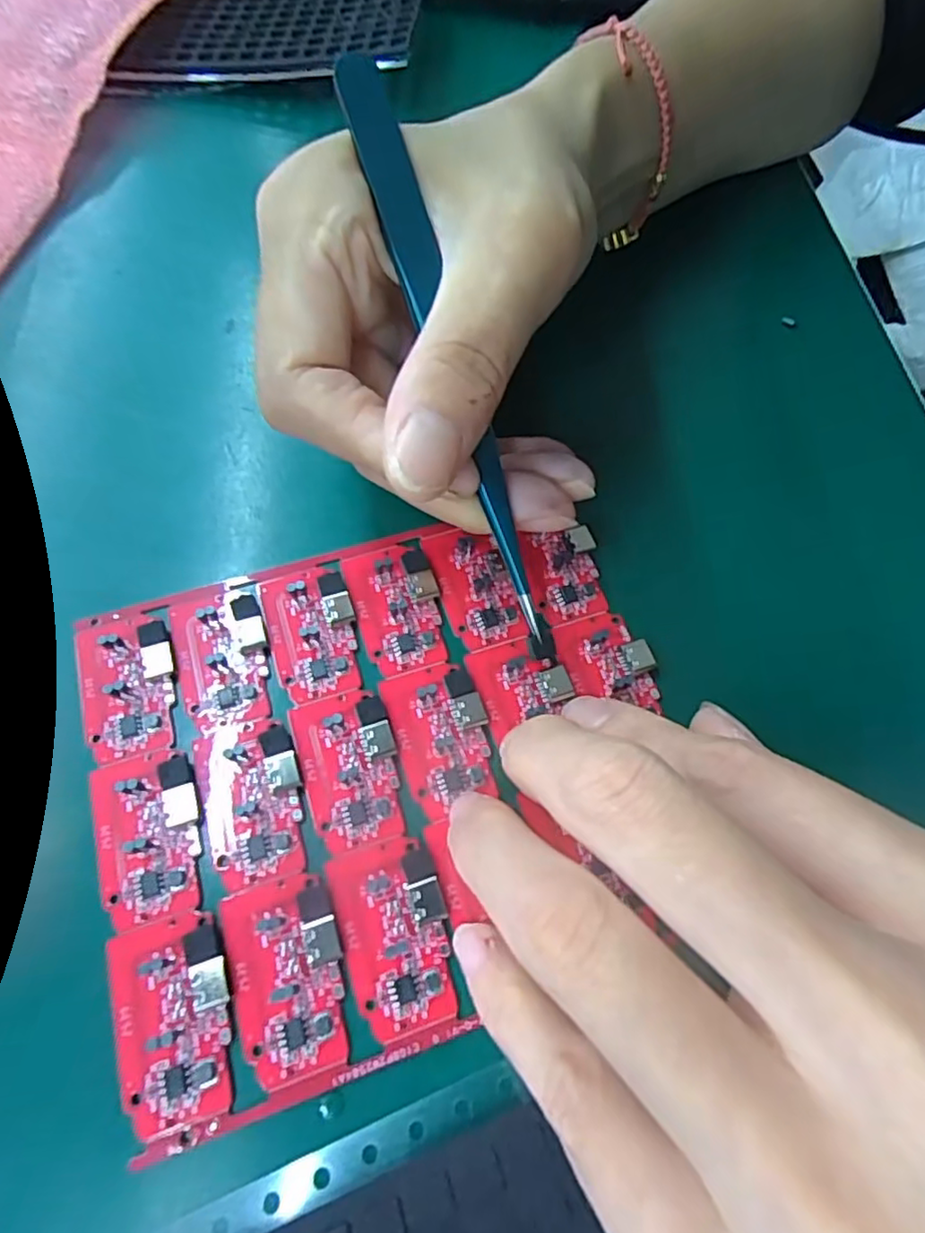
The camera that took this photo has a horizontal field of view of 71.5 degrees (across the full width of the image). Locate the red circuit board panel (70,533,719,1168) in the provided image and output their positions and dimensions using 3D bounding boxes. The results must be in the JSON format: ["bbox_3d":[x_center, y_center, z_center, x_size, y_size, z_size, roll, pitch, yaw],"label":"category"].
[{"bbox_3d":[-0.016,0.032,0.148,0.129,0.004,0.110,-16,65,-11],"label":"red circuit board panel"}]

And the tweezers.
[{"bbox_3d":[-0.003,-0.055,0.144,0.011,0.004,0.129,-21,101,-13],"label":"tweezers"}]

